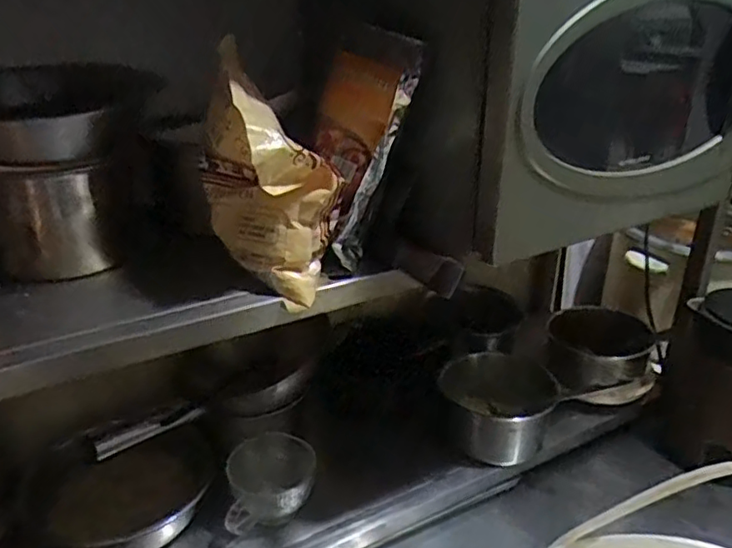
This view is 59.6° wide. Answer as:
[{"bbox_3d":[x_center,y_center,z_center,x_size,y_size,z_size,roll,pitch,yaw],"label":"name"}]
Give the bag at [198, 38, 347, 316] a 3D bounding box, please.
[{"bbox_3d":[-0.080,-0.080,0.549,0.104,0.177,0.125,-8,27,-17],"label":"bag"}]

